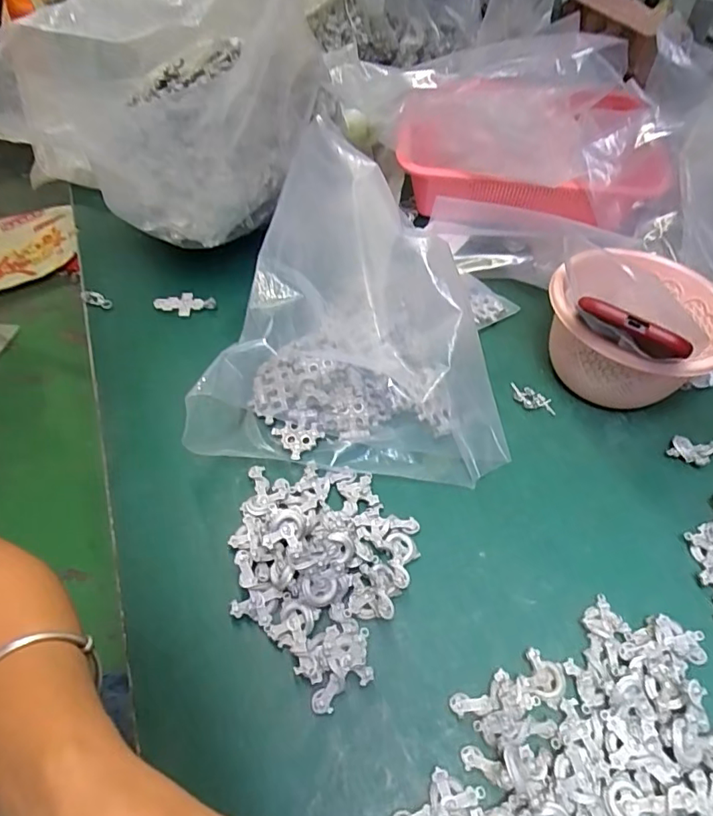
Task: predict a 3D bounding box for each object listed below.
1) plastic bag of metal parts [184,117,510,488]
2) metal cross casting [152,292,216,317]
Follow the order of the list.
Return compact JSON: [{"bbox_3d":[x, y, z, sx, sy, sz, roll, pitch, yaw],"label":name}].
[{"bbox_3d":[0.011,-0.099,0.459,0.244,0.118,0.305,6,51,0],"label":"plastic bag of metal parts"},{"bbox_3d":[-0.172,-0.104,0.526,0.059,0.010,0.022,-8,52,-12],"label":"metal cross casting"}]

